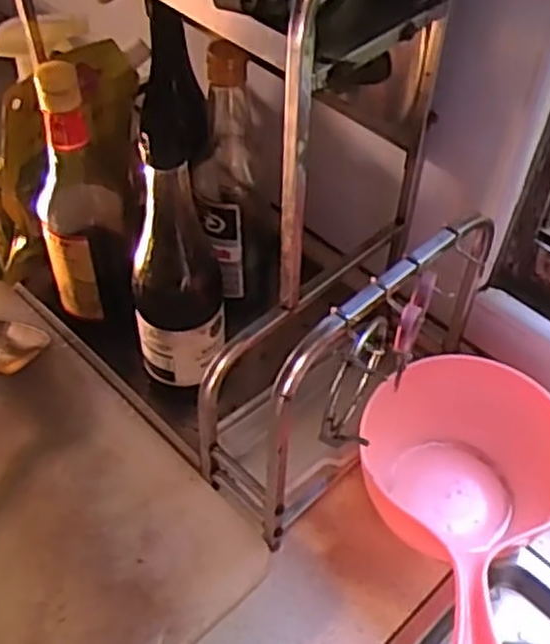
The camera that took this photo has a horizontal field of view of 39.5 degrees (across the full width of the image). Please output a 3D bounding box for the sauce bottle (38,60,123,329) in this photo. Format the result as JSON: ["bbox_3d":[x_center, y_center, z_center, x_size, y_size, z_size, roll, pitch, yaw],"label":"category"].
[{"bbox_3d":[-0.152,-0.093,0.586,0.063,0.204,0.053,-12,51,-12],"label":"sauce bottle"}]

